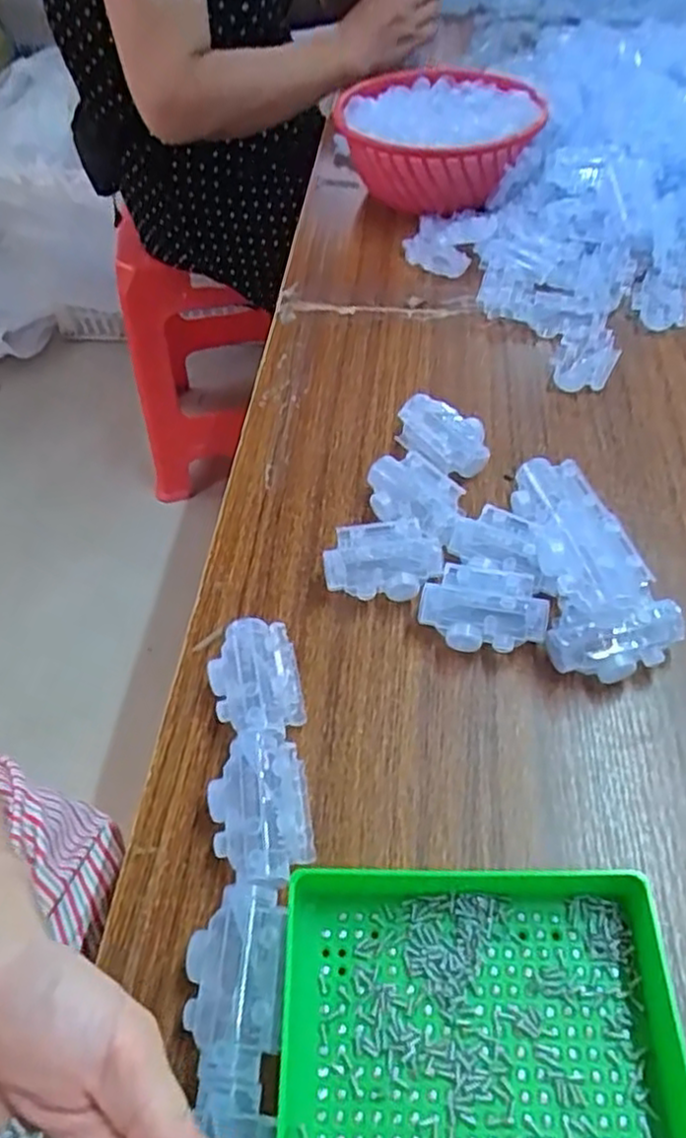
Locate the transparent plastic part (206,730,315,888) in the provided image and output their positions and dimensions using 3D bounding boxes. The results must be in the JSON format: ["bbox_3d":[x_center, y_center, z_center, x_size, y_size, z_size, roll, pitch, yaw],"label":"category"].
[{"bbox_3d":[-0.040,0.116,0.343,0.047,0.027,0.071,-10,51,-3],"label":"transparent plastic part"}]

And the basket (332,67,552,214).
[{"bbox_3d":[0.097,-0.426,0.722,0.190,0.101,0.178,4,52,8],"label":"basket"}]

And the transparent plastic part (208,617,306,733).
[{"bbox_3d":[-0.047,0.062,0.386,0.046,0.027,0.065,-12,52,-4],"label":"transparent plastic part"}]

